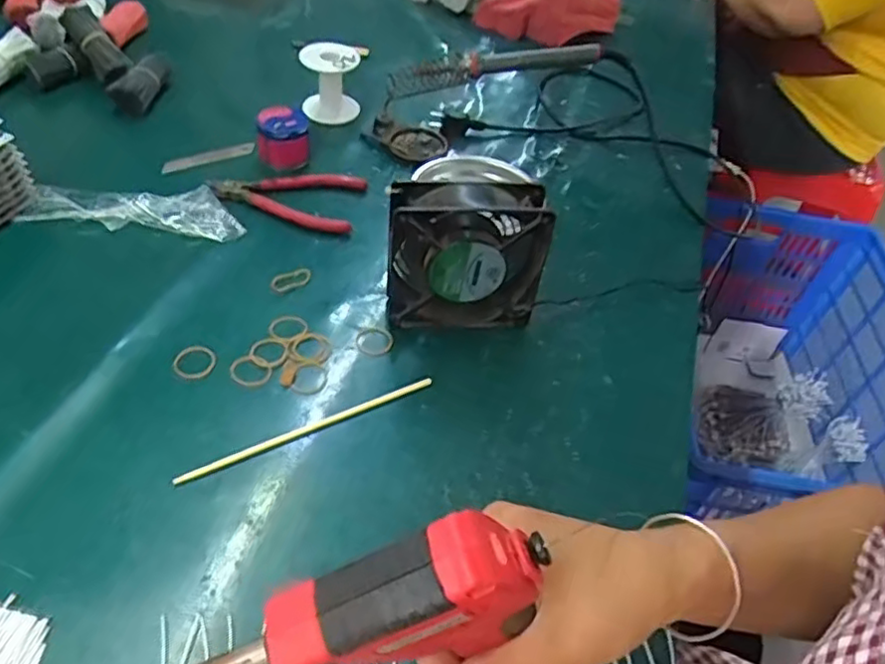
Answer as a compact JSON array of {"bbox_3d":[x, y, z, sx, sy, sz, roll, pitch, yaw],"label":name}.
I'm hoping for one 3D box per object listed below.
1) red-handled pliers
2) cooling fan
[{"bbox_3d":[-0.156,-0.132,0.658,0.150,0.021,0.081,4,45,-4],"label":"red-handled pliers"},{"bbox_3d":[0.017,-0.059,0.531,0.123,0.121,0.049,0,45,-8],"label":"cooling fan"}]

